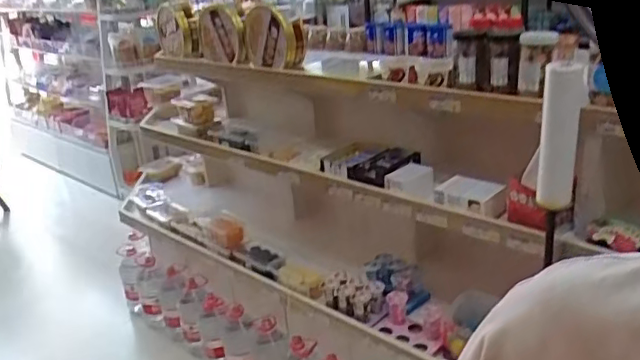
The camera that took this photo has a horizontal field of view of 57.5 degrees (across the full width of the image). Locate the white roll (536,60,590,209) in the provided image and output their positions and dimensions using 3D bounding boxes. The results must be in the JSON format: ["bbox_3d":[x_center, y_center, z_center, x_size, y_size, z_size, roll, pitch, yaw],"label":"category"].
[{"bbox_3d":[0.521,-0.092,1.257,0.082,0.331,0.087,5,24,23],"label":"white roll"}]

